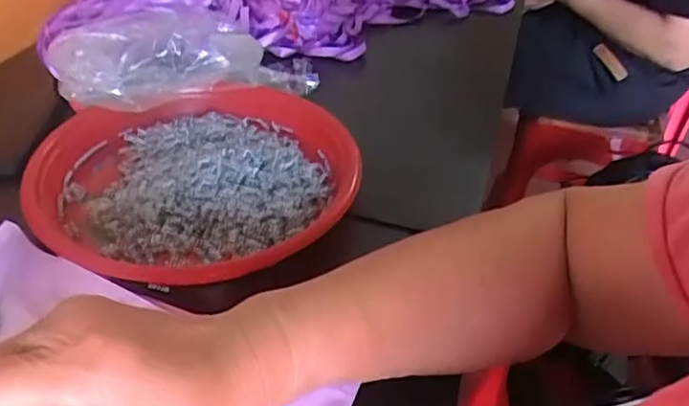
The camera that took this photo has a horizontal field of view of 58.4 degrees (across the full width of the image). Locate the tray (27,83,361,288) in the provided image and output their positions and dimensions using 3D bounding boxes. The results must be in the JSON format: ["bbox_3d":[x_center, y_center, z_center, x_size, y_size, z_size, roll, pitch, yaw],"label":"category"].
[{"bbox_3d":[-0.110,-0.023,0.472,0.236,0.037,0.223,-9,40,-15],"label":"tray"}]

